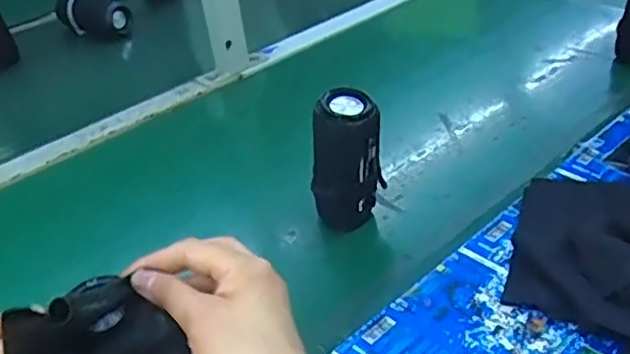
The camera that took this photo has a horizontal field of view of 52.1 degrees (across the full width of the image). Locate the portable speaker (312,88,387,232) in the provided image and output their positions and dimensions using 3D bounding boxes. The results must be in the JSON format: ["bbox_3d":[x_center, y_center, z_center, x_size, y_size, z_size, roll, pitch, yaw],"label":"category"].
[{"bbox_3d":[0.035,-0.014,0.668,0.056,0.142,0.059,27,46,37],"label":"portable speaker"}]

